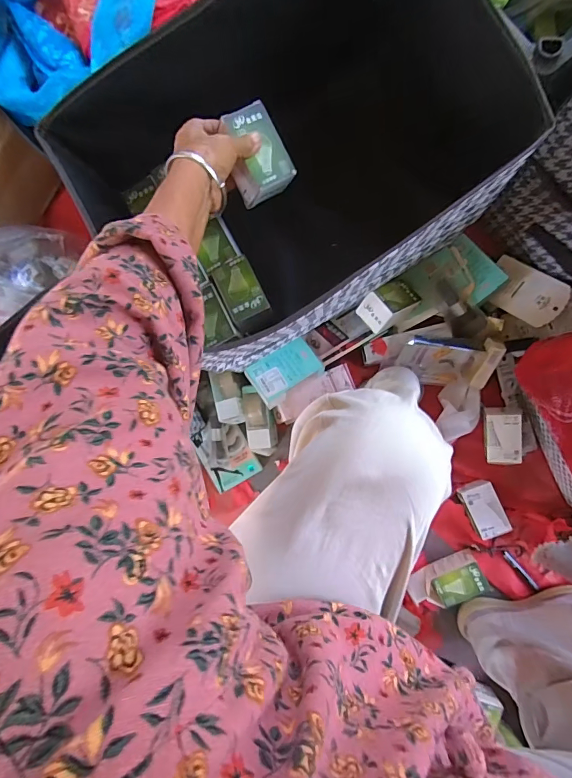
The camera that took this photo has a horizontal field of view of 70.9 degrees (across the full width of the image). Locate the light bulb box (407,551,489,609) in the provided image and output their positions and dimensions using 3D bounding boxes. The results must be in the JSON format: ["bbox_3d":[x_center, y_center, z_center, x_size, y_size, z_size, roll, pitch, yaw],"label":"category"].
[{"bbox_3d":[0.268,0.326,0.674,0.124,0.044,0.059,-26,86,6],"label":"light bulb box"}]

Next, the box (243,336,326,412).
[{"bbox_3d":[0.000,-0.027,0.636,0.108,0.027,0.069,-33,85,5],"label":"box"}]

